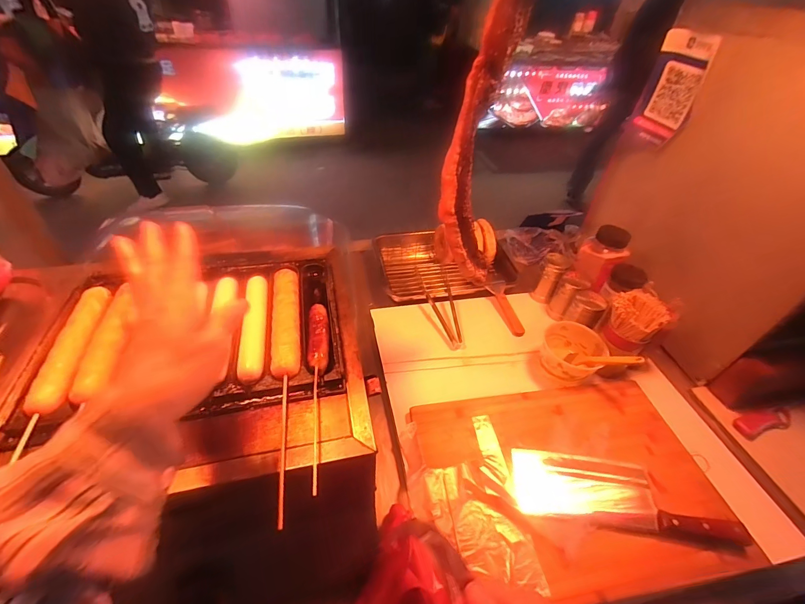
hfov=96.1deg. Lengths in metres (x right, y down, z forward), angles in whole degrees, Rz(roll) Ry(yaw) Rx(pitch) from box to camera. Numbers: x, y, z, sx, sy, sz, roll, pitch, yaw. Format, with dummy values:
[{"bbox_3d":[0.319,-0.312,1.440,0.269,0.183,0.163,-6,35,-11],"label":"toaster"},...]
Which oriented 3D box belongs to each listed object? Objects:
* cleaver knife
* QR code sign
[{"bbox_3d":[0.326,0.291,0.550,0.302,0.026,0.097,3,39,12],"label":"cleaver knife"},{"bbox_3d":[0.521,-0.411,0.705,0.008,0.192,0.131,-8,49,-4],"label":"QR code sign"}]

